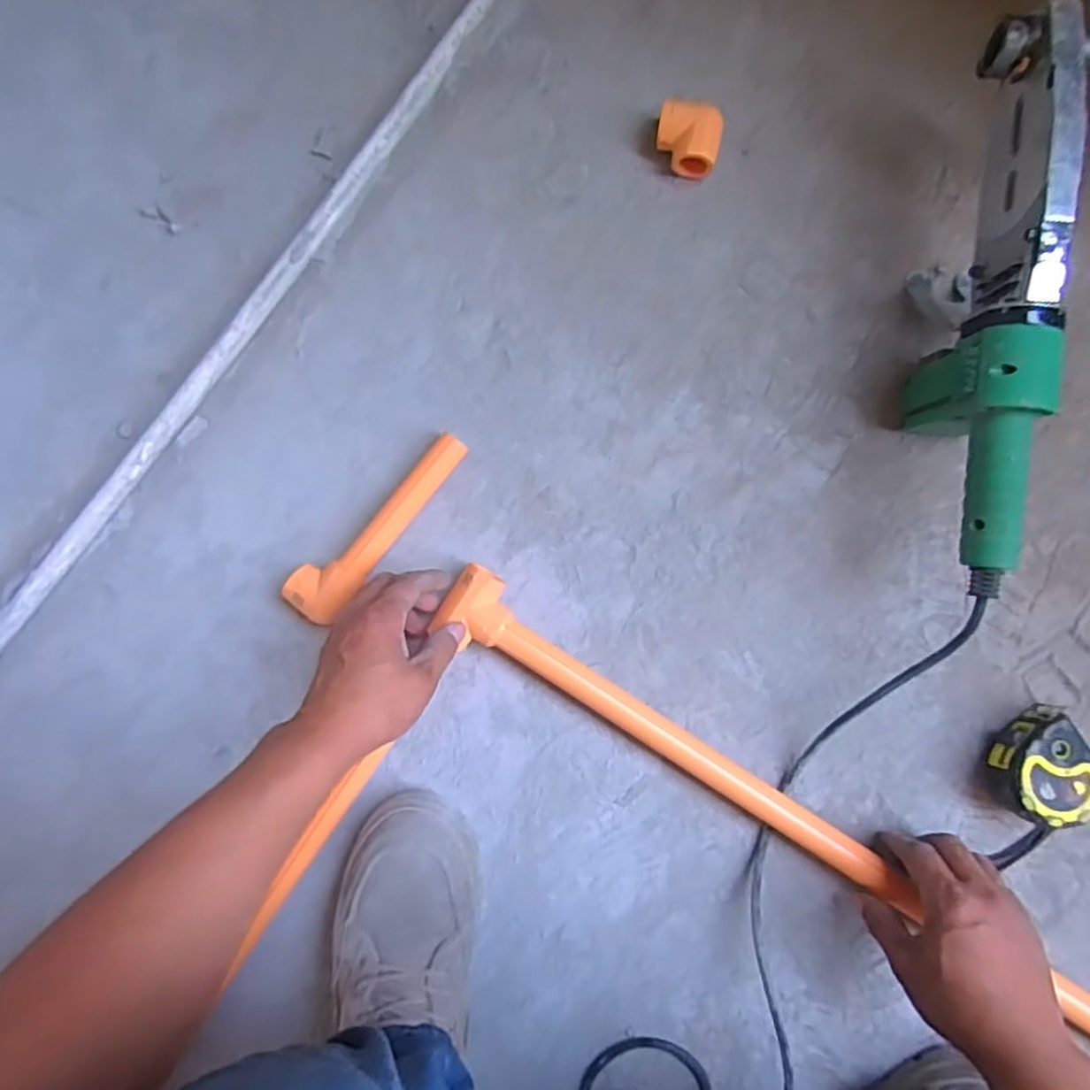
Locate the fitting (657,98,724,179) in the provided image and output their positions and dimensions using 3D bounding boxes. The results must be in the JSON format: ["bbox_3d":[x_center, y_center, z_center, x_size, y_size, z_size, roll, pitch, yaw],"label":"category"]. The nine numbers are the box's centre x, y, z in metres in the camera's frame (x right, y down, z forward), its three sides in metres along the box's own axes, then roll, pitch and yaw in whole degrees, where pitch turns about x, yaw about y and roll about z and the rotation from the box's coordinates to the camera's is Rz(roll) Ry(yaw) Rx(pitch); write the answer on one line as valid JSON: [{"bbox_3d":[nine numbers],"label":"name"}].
[{"bbox_3d":[0.114,-0.322,0.551,0.049,0.031,0.047,9,89,4],"label":"fitting"}]

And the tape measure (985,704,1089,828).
[{"bbox_3d":[0.375,0.171,0.523,0.075,0.045,0.067,-35,86,2],"label":"tape measure"}]

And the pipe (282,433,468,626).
[{"bbox_3d":[-0.136,-0.016,0.572,0.040,0.039,0.188,42,91,5],"label":"pipe"}]

